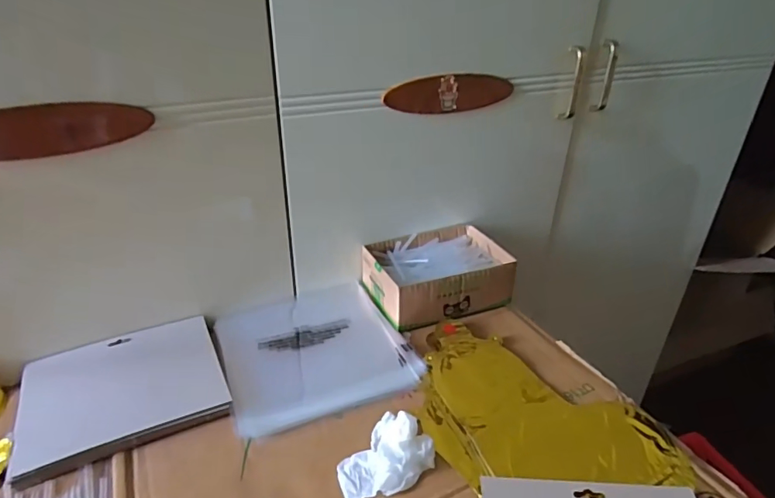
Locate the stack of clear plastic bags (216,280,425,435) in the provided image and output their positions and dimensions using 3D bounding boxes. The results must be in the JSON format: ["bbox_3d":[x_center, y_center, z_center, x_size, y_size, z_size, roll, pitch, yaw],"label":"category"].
[{"bbox_3d":[-0.092,0.114,0.604,0.209,0.012,0.213,-12,33,-21],"label":"stack of clear plastic bags"}]

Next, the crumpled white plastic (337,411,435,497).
[{"bbox_3d":[-0.002,0.192,0.455,0.064,0.038,0.085,23,37,32],"label":"crumpled white plastic"}]

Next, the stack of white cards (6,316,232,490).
[{"bbox_3d":[-0.283,0.149,0.530,0.196,0.016,0.167,-15,34,-24],"label":"stack of white cards"}]

